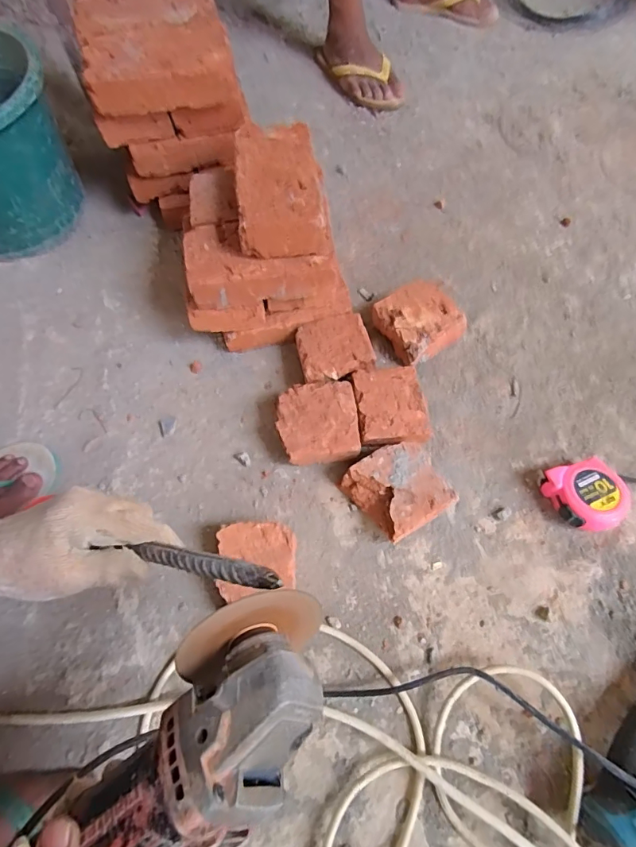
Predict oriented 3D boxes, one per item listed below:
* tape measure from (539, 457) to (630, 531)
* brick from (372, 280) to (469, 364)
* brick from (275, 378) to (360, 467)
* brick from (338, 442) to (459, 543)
[{"bbox_3d":[0.350,0.096,0.609,0.092,0.043,0.087,-15,66,-6],"label":"tape measure"},{"bbox_3d":[0.153,-0.156,0.723,0.110,0.059,0.113,-34,68,-11],"label":"brick"},{"bbox_3d":[0.000,0.003,0.652,0.108,0.056,0.110,-9,66,-3],"label":"brick"},{"bbox_3d":[0.104,0.089,0.614,0.111,0.056,0.111,-31,68,-10],"label":"brick"}]

